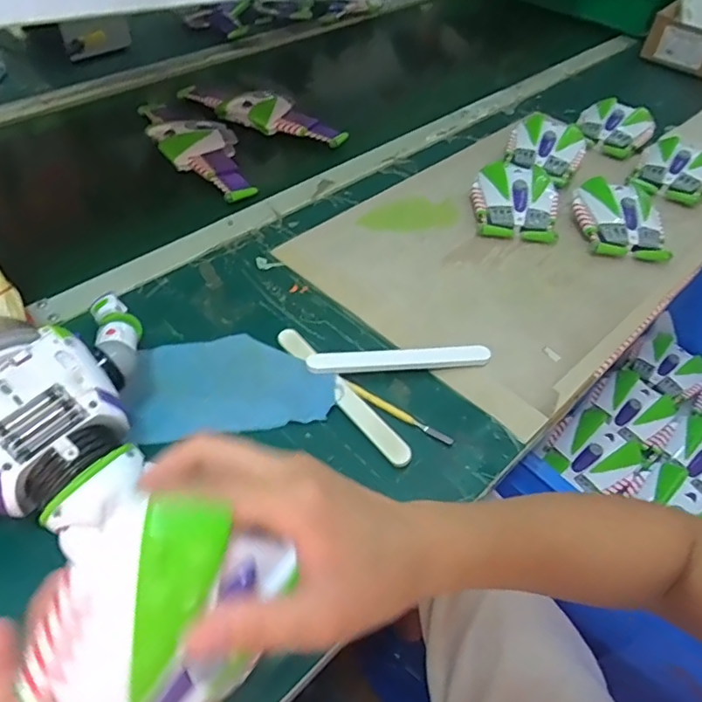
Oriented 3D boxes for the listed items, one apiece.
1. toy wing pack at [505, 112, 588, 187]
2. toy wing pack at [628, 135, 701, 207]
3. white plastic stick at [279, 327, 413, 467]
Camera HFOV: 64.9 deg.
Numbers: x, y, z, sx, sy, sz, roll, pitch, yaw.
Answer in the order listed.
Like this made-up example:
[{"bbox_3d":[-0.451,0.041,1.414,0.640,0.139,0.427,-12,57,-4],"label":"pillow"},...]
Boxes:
[{"bbox_3d":[0.284,-0.301,0.791,0.104,0.031,0.154,23,52,14],"label":"toy wing pack"},{"bbox_3d":[0.455,-0.251,0.763,0.104,0.039,0.115,29,53,19],"label":"toy wing pack"},{"bbox_3d":[-0.008,0.037,0.500,0.022,0.011,0.175,-30,58,-27],"label":"white plastic stick"}]

